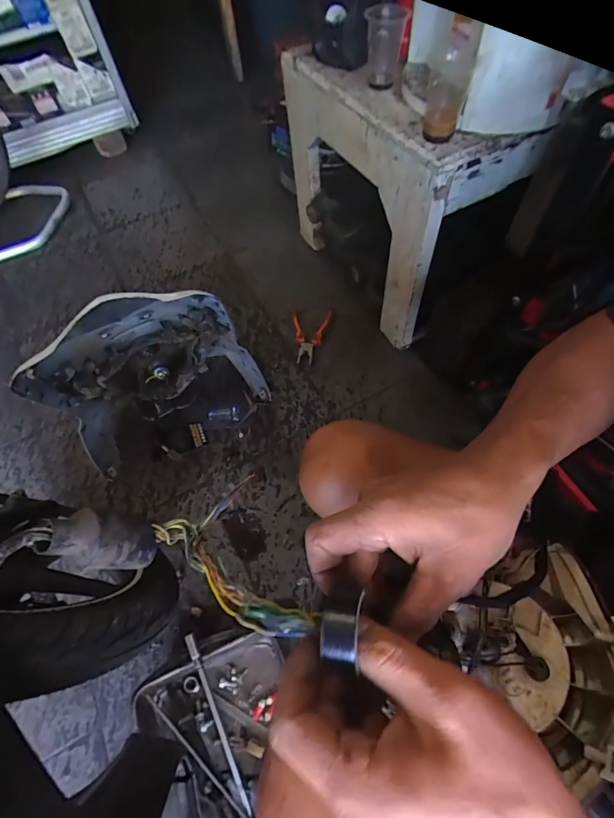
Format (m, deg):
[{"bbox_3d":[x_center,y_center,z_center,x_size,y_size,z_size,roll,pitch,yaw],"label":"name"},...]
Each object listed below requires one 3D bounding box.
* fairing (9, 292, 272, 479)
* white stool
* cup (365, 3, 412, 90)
[{"bbox_3d":[-0.293,-0.088,0.741,0.356,0.357,0.199,-28,63,-12],"label":"fairing"},{"bbox_3d":[0.174,-0.466,0.851,0.255,0.392,0.493,-24,62,-10],"label":"white stool"},{"bbox_3d":[0.130,-0.600,0.657,0.059,0.099,0.062,-1,61,2],"label":"cup"}]

